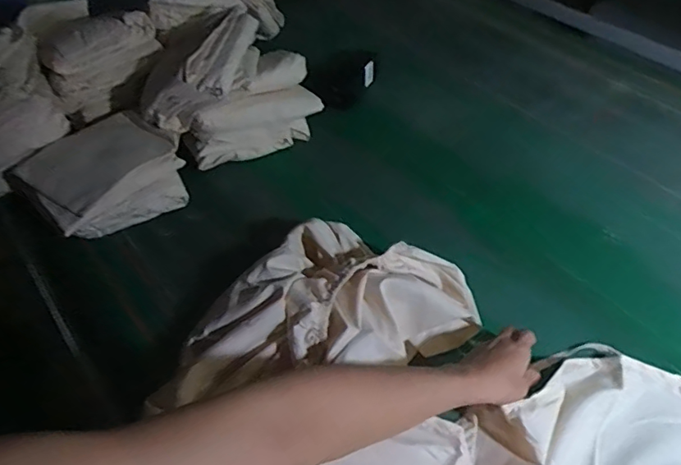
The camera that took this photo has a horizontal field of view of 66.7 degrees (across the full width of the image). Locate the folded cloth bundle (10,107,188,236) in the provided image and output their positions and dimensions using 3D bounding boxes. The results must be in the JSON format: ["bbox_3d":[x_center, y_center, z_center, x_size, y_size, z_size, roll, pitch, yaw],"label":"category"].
[{"bbox_3d":[-0.414,-0.109,0.902,0.234,0.085,0.238,34,61,29],"label":"folded cloth bundle"}]

